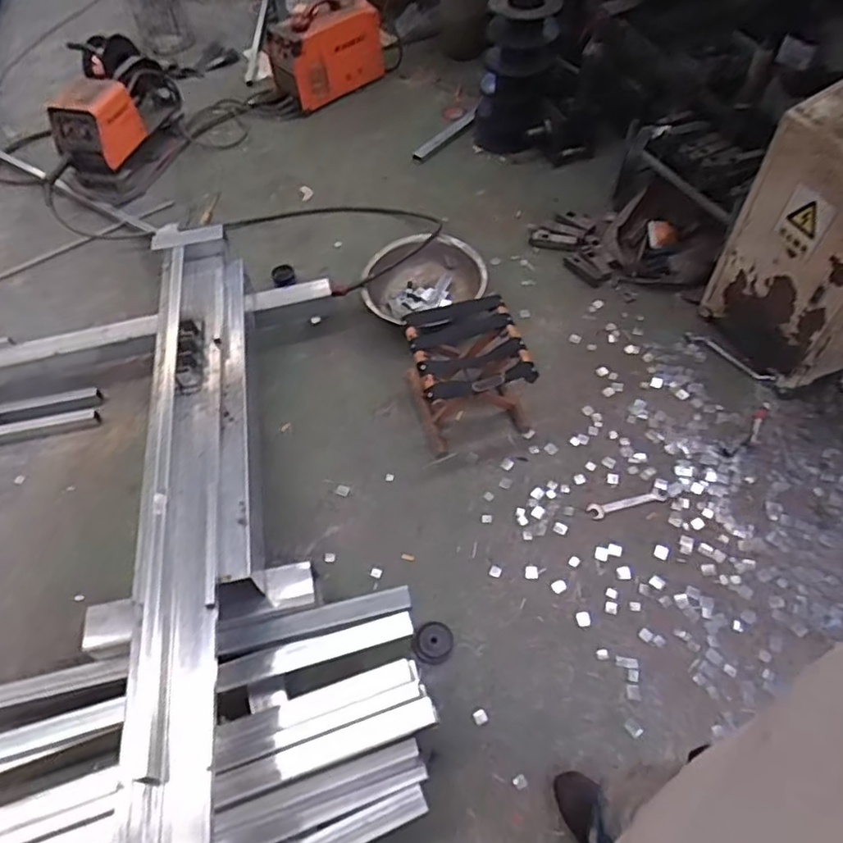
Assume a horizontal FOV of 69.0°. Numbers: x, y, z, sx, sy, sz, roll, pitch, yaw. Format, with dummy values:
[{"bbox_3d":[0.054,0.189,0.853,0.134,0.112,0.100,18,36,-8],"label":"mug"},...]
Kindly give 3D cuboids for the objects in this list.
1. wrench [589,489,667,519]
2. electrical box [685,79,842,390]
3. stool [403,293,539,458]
[{"bbox_3d":[0.545,0.215,1.627,0.209,0.007,0.046,-16,55,-6],"label":"wrench"},{"bbox_3d":[1.060,-0.461,1.591,0.338,0.738,0.438,-27,57,-14],"label":"electrical box"},{"bbox_3d":[0.126,-0.130,1.717,0.306,0.266,0.306,-18,56,-8],"label":"stool"}]

